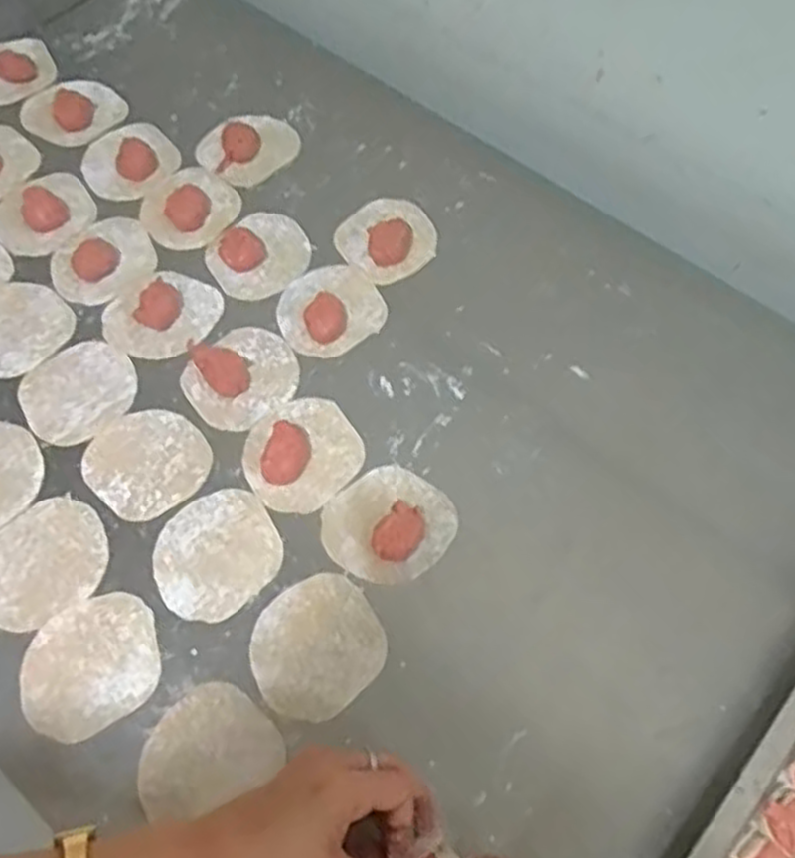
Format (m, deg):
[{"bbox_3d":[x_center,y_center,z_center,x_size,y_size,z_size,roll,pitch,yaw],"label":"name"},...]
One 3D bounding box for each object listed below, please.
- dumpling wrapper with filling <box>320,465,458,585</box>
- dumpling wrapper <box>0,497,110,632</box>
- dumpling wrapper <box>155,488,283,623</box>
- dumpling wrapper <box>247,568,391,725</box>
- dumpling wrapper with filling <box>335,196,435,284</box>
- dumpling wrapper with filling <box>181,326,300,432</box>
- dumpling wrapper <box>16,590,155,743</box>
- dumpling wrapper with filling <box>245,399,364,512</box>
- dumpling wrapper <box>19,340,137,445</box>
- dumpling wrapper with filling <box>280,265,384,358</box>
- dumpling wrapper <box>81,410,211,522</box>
[{"bbox_3d":[-0.005,0.061,0.533,0.085,0.024,0.078,1,63,-1],"label":"dumpling wrapper with filling"},{"bbox_3d":[-0.237,0.089,0.529,0.085,0.004,0.079,-35,69,-17],"label":"dumpling wrapper"},{"bbox_3d":[-0.122,0.084,0.532,0.083,0.004,0.079,1,63,-1],"label":"dumpling wrapper"},{"bbox_3d":[-0.051,0.138,0.502,0.083,0.004,0.079,-35,69,-17],"label":"dumpling wrapper"},{"bbox_3d":[-0.009,-0.163,0.661,0.079,0.016,0.081,-31,68,-16],"label":"dumpling wrapper with filling"},{"bbox_3d":[-0.117,-0.044,0.592,0.084,0.024,0.079,-33,69,-16],"label":"dumpling wrapper with filling"},{"bbox_3d":[-0.192,0.147,0.495,0.085,0.004,0.077,-30,68,-15],"label":"dumpling wrapper"},{"bbox_3d":[-0.069,0.015,0.565,0.081,0.016,0.081,-30,68,-15],"label":"dumpling wrapper with filling"},{"bbox_3d":[-0.238,-0.029,0.593,0.082,0.004,0.080,-34,69,-17],"label":"dumpling wrapper"},{"bbox_3d":[-0.053,-0.099,0.623,0.082,0.018,0.079,-27,67,-14],"label":"dumpling wrapper with filling"},{"bbox_3d":[-0.178,0.023,0.565,0.080,0.005,0.081,1,63,-1],"label":"dumpling wrapper"}]

